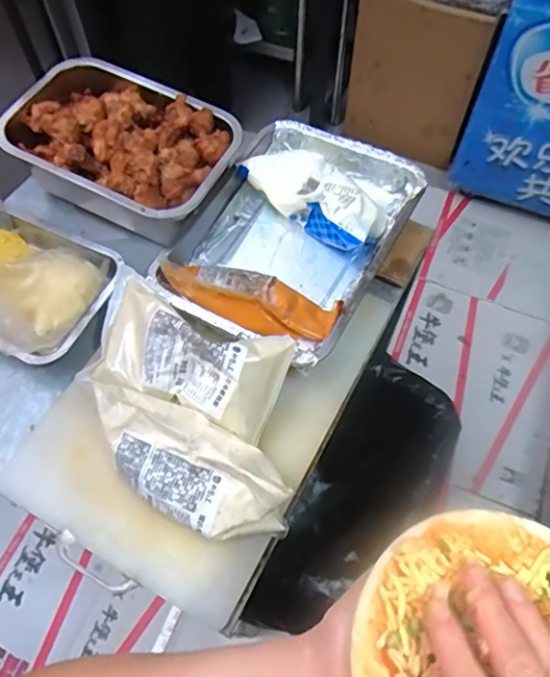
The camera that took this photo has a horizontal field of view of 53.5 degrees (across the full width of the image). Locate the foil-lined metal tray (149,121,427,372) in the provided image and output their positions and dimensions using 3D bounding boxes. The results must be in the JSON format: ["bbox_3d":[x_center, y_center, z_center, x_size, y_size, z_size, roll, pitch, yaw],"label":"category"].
[{"bbox_3d":[0.025,-0.141,0.754,0.254,0.077,0.351,28,65,15],"label":"foil-lined metal tray"}]

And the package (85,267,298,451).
[{"bbox_3d":[-0.108,0.014,0.651,0.244,0.065,0.125,23,64,12],"label":"package"}]

